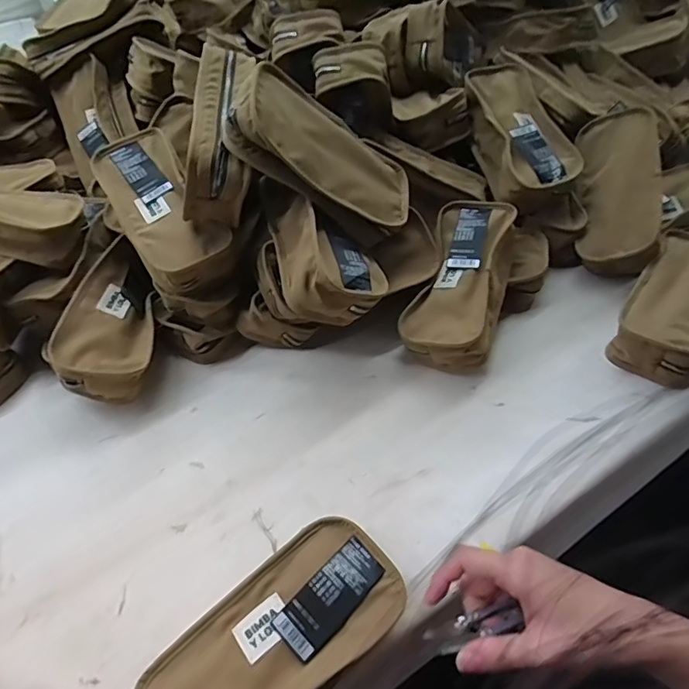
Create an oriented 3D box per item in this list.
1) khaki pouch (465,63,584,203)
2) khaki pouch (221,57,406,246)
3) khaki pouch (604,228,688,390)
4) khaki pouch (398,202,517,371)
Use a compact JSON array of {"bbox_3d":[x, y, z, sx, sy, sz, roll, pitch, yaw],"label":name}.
[{"bbox_3d":[0.212,-0.257,0.624,0.095,0.053,0.196,-11,68,-5],"label":"khaki pouch"},{"bbox_3d":[-0.020,-0.177,0.490,0.197,0.055,0.090,26,43,-32],"label":"khaki pouch"},{"bbox_3d":[0.356,-0.044,0.543,0.085,0.063,0.182,29,59,24],"label":"khaki pouch"},{"bbox_3d":[0.129,-0.070,0.551,0.090,0.053,0.192,16,67,16],"label":"khaki pouch"}]

